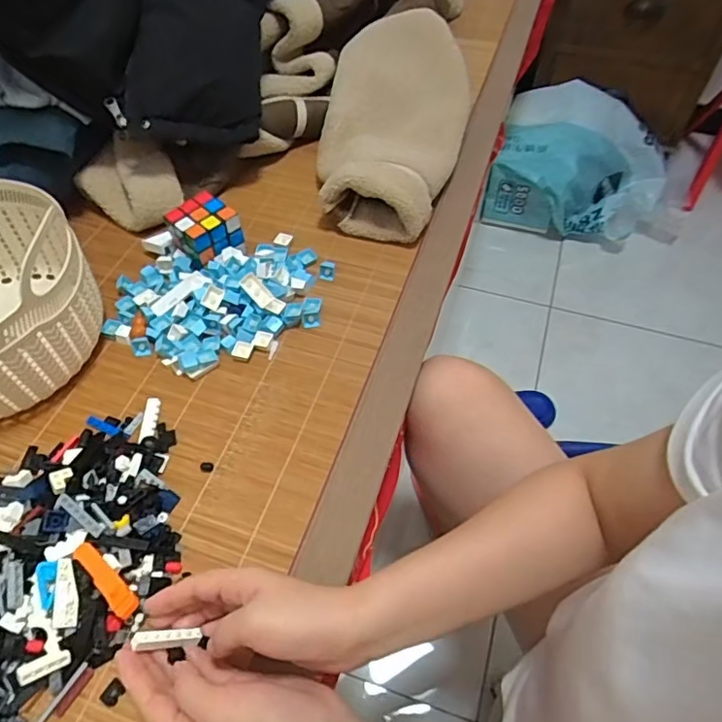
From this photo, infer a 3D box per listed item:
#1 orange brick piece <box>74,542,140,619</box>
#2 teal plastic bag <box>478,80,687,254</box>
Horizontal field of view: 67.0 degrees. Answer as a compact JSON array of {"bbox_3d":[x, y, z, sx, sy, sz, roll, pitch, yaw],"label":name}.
[{"bbox_3d":[-0.191,0.163,0.409,0.071,0.010,0.015,36,63,22],"label":"orange brick piece"},{"bbox_3d":[0.545,-0.457,1.293,0.458,0.216,0.320,9,56,7],"label":"teal plastic bag"}]

